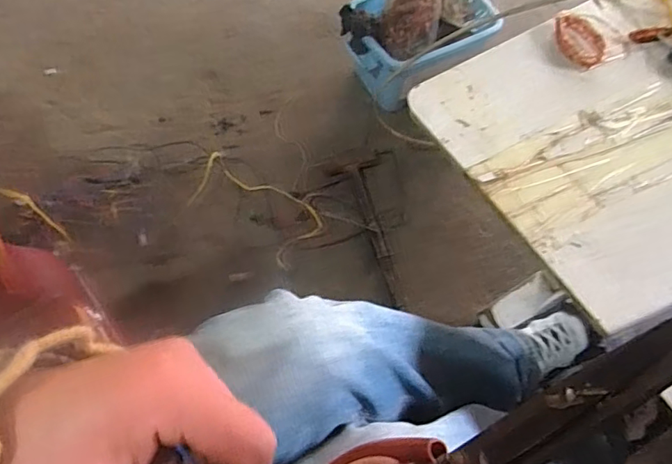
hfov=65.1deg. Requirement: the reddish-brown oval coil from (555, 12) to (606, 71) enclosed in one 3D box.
[{"bbox_3d":[0.262,-0.210,0.574,0.042,0.014,0.074,-27,67,-14],"label":"reddish-brown oval coil"}]

